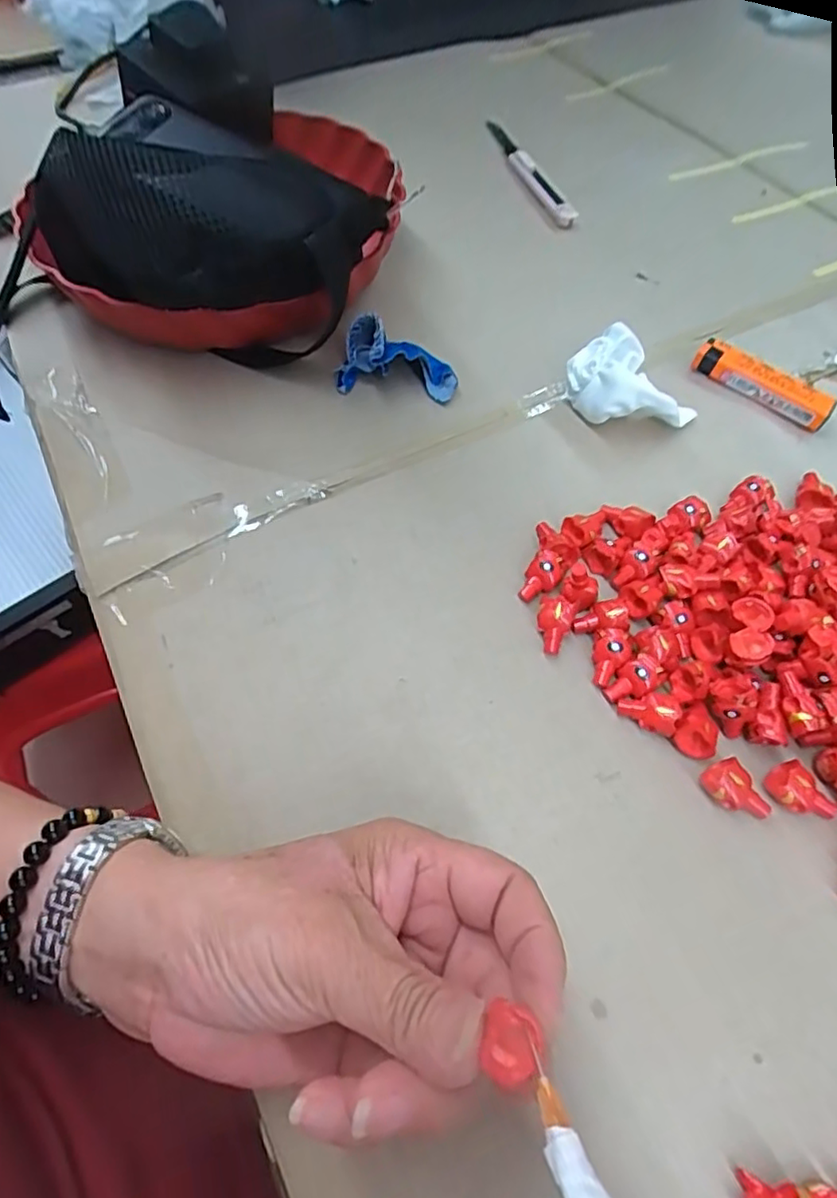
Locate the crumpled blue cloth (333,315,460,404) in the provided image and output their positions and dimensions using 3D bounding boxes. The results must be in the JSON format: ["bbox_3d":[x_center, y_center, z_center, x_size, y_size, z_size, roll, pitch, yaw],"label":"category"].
[{"bbox_3d":[-0.013,-0.141,0.366,0.069,0.034,0.028,9,61,8],"label":"crumpled blue cloth"}]

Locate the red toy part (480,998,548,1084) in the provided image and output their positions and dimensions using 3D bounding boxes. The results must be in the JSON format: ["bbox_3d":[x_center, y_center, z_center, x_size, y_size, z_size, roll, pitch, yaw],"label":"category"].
[{"bbox_3d":[0.023,0.111,0.156,0.014,0.006,0.016,-1,60,2],"label":"red toy part"}]

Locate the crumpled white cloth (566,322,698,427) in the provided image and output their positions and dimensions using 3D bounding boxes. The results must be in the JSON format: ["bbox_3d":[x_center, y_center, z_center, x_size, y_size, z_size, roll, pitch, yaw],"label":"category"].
[{"bbox_3d":[0.115,-0.117,0.352,0.048,0.036,0.068,-35,65,-16],"label":"crumpled white cloth"}]

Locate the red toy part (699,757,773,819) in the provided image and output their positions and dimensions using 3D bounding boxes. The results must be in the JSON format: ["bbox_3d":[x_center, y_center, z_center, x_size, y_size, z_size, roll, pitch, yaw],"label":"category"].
[{"bbox_3d":[0.125,0.077,0.251,0.017,0.013,0.025,-27,63,-13],"label":"red toy part"}]

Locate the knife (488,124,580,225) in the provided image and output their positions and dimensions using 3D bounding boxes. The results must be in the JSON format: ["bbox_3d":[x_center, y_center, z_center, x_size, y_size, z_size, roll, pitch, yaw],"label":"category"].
[{"bbox_3d":[0.086,-0.348,0.508,0.017,0.013,0.167,-16,61,-7],"label":"knife"}]

